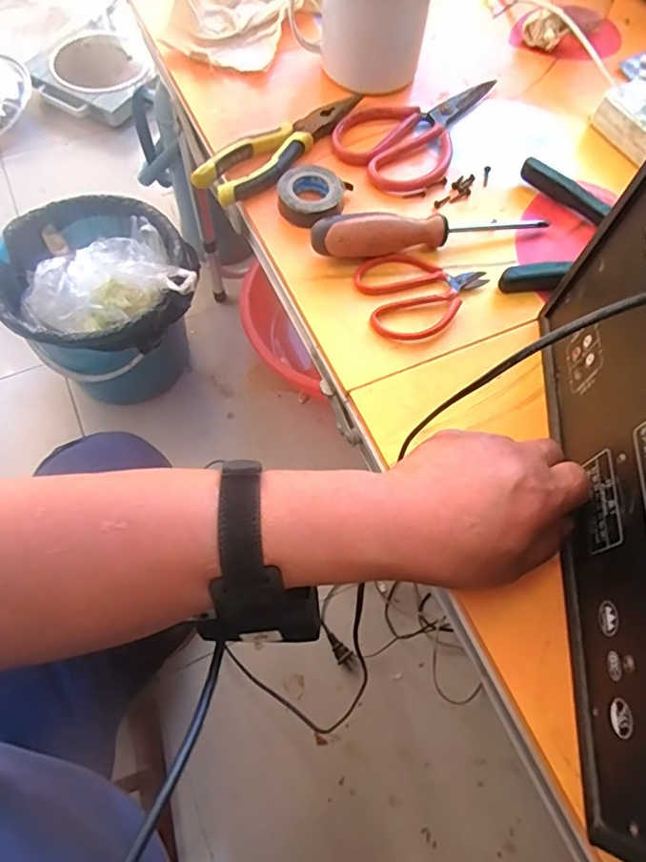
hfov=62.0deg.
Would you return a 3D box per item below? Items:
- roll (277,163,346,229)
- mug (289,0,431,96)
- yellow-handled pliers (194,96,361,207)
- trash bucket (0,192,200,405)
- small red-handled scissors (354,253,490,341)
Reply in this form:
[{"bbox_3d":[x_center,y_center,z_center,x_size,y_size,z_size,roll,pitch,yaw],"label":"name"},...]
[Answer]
[{"bbox_3d":[-0.009,-0.198,0.453,0.053,0.020,0.052,1,65,-2],"label":"roll"},{"bbox_3d":[0.042,-0.394,0.502,0.107,0.100,0.081,37,69,14],"label":"mug"},{"bbox_3d":[-0.037,-0.254,0.476,0.047,0.017,0.169,38,69,15],"label":"yellow-handled pliers"},{"bbox_3d":[-0.352,-0.206,0.903,0.288,0.253,0.270,1,65,-2],"label":"trash bucket"},{"bbox_3d":[0.081,-0.111,0.424,0.100,0.010,0.077,-16,66,-9],"label":"small red-handled scissors"}]

